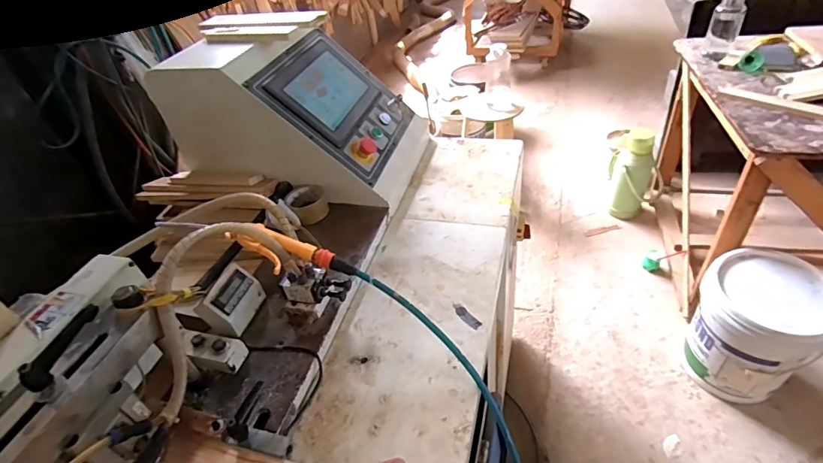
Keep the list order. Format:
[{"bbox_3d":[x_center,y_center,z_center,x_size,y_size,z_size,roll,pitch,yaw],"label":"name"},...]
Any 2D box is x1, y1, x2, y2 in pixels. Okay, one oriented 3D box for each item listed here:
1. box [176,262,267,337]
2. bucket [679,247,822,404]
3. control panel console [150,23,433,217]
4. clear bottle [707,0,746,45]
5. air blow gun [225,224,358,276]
[{"bbox_3d":[-0.304,0.114,0.711,0.089,0.075,0.104,4,42,13],"label":"box"},{"bbox_3d":[1.008,0.290,1.309,0.308,0.371,0.291,27,51,33],"label":"bucket"},{"bbox_3d":[-0.241,-0.284,0.986,0.490,0.288,0.324,4,42,13],"label":"control panel console"},{"bbox_3d":[1.061,-0.725,1.451,0.092,0.182,0.089,22,49,30],"label":"clear bottle"},{"bbox_3d":[-0.176,0.040,0.644,0.193,0.046,0.087,17,42,-12],"label":"air blow gun"}]

